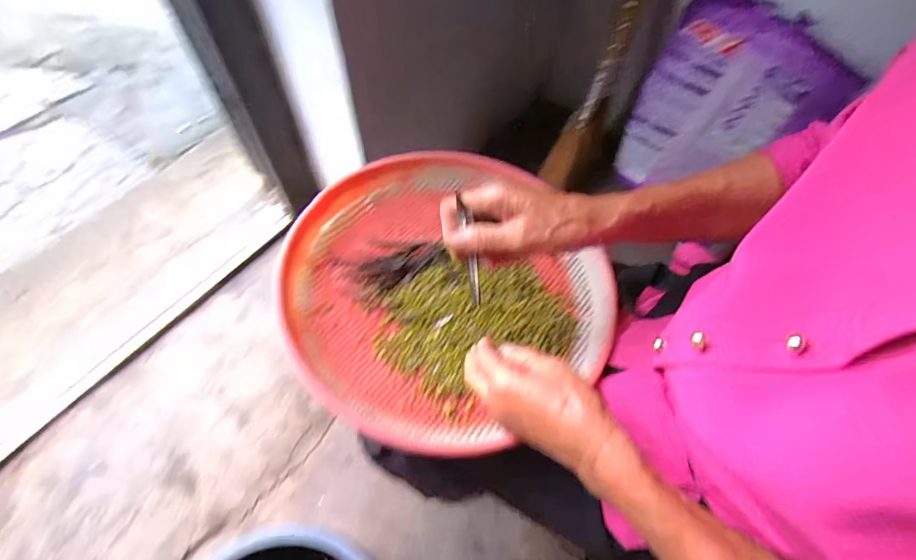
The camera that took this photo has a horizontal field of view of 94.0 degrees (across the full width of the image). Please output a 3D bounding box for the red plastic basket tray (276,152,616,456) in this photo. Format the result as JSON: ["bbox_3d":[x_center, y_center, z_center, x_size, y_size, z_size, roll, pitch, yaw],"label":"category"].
[{"bbox_3d":[-0.015,-0.001,0.471,0.338,0.052,0.330,-30,65,-20],"label":"red plastic basket tray"}]

